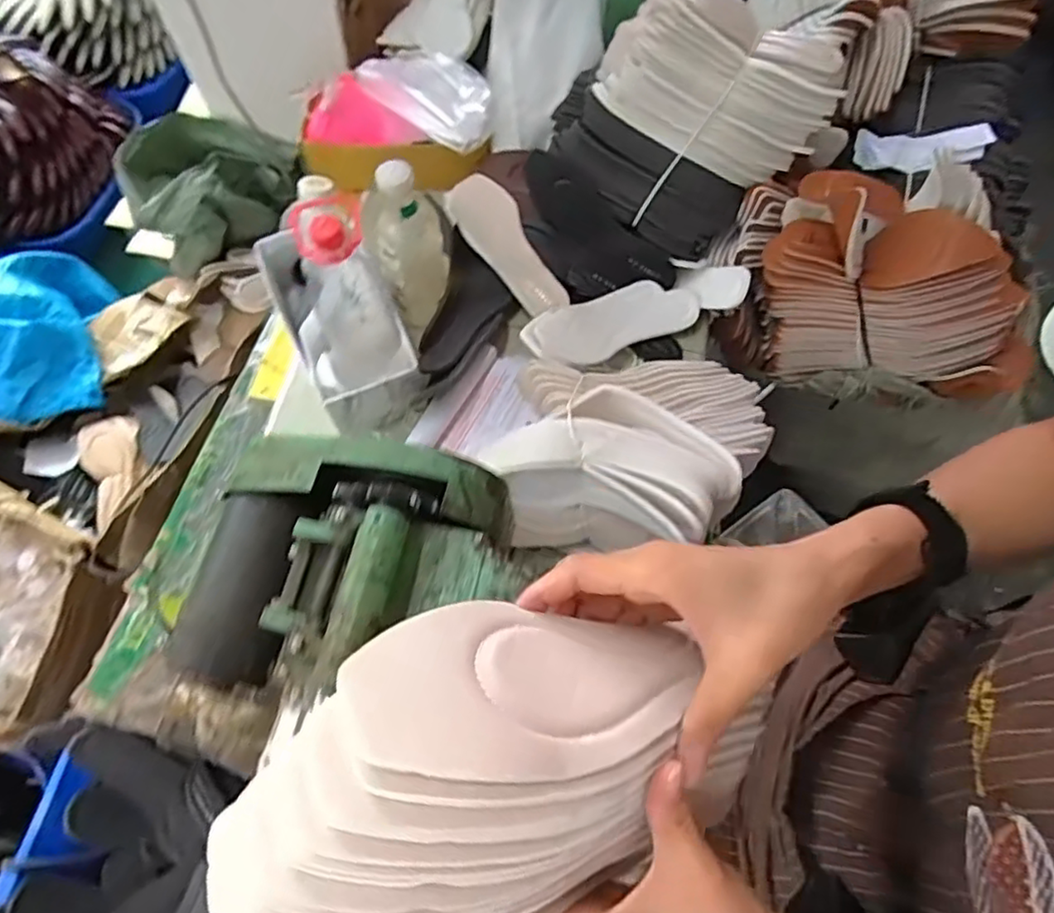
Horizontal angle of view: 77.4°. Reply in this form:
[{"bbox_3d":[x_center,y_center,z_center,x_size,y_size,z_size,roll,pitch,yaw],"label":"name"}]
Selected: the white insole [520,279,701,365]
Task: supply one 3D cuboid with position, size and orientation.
[{"bbox_3d":[0.103,-0.178,0.862,0.252,0.046,0.095,-19,64,-23],"label":"white insole"}]

